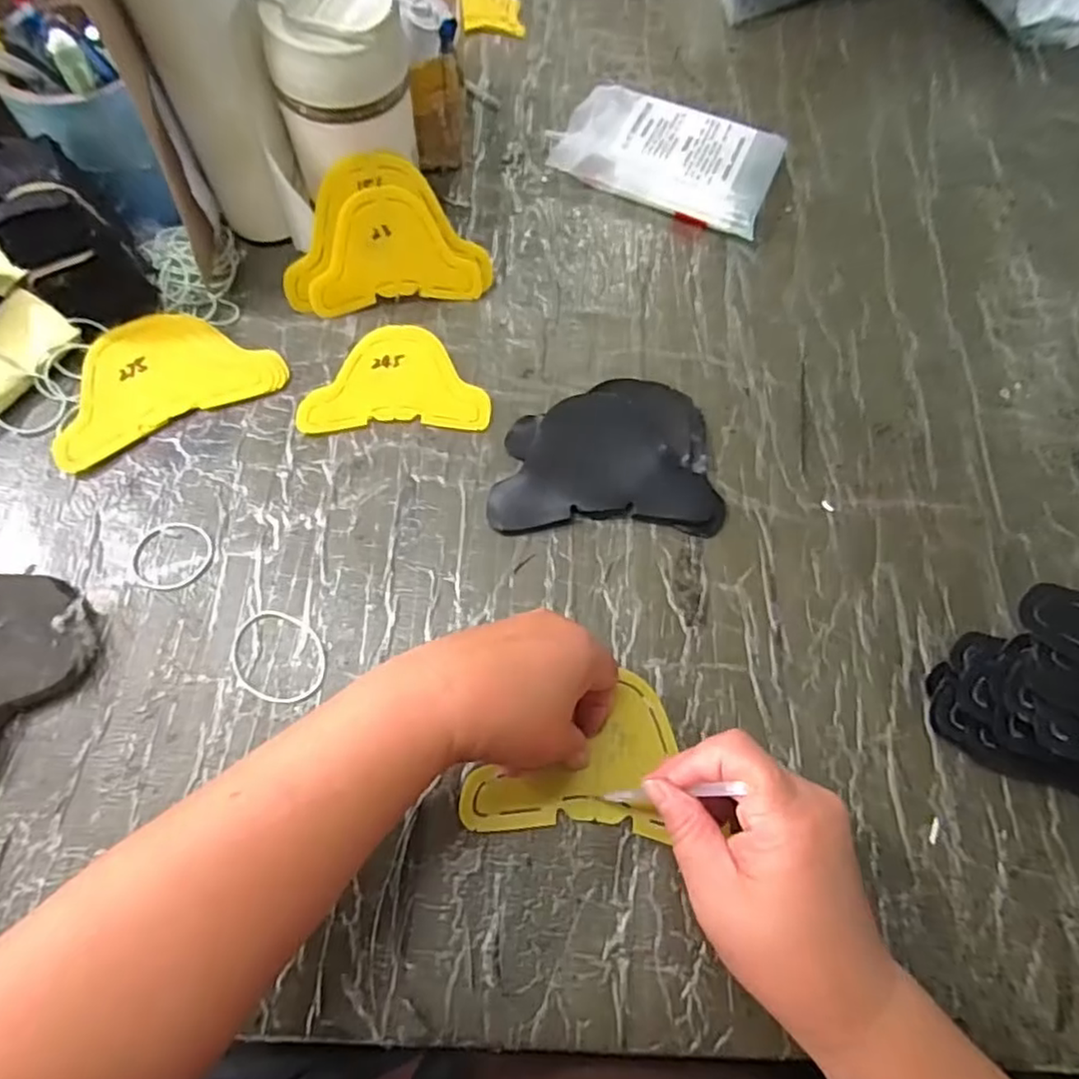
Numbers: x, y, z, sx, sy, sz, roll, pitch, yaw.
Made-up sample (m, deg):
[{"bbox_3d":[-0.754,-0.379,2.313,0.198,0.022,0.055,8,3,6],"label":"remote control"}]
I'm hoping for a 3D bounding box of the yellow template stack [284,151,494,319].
[{"bbox_3d":[-0.110,-0.213,0.459,0.141,0.096,0.008,-10,41,-6],"label":"yellow template stack"}]

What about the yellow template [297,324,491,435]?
[{"bbox_3d":[-0.101,-0.115,0.463,0.126,0.005,0.086,-2,68,-2],"label":"yellow template"}]

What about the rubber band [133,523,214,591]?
[{"bbox_3d":[-0.228,0.010,0.407,0.047,0.004,0.046,1,68,-1],"label":"rubber band"}]

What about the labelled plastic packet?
[{"bbox_3d":[0.106,-0.319,0.545,0.176,0.026,0.103,21,69,7],"label":"labelled plastic packet"}]

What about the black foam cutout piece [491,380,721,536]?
[{"bbox_3d":[0.044,-0.058,0.443,0.147,0.016,0.110,0,68,-1],"label":"black foam cutout piece"}]

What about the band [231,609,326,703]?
[{"bbox_3d":[-0.152,0.069,0.381,0.059,0.004,0.048,27,70,9],"label":"band"}]

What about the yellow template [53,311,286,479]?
[{"bbox_3d":[-0.262,-0.114,0.450,0.150,0.013,0.087,-28,72,-12],"label":"yellow template"}]

